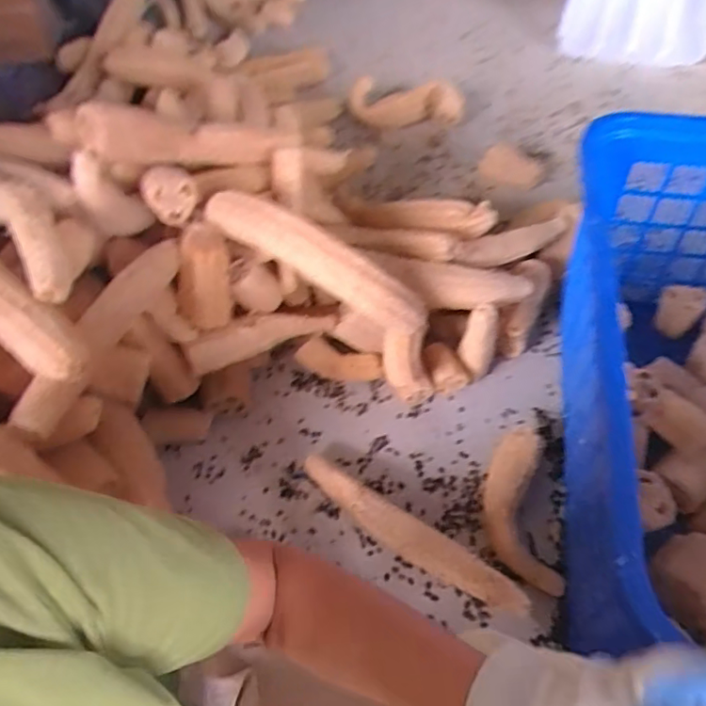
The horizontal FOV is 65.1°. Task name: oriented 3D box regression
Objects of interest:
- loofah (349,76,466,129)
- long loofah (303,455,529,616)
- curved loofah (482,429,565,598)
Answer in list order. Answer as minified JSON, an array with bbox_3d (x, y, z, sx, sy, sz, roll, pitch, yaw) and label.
[{"bbox_3d":[0.151,-0.708,1.566,0.324,0.123,0.074,12,55,13],"label":"loofah"},{"bbox_3d":[0.071,0.278,0.850,0.390,0.081,0.056,30,61,24],"label":"long loofah"},{"bbox_3d":[0.258,0.247,0.867,0.094,0.069,0.239,-4,53,1],"label":"curved loofah"}]

